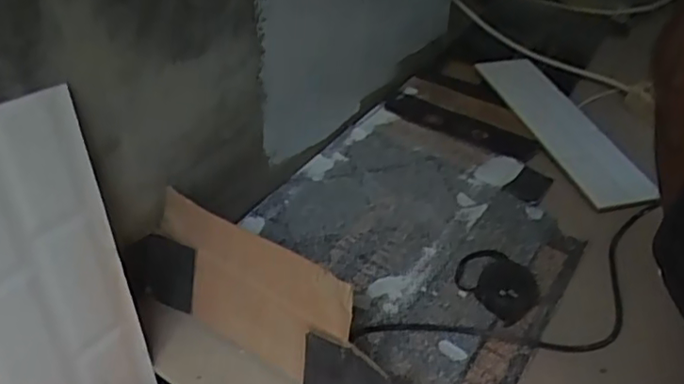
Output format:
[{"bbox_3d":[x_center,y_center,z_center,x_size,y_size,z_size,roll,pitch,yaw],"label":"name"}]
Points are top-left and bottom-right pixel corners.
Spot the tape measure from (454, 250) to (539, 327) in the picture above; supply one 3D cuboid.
[{"bbox_3d":[0.185,0.108,0.732,0.099,0.034,0.084,27,45,26],"label":"tape measure"}]

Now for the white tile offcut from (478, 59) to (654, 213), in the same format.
[{"bbox_3d":[0.369,-0.113,1.018,0.136,0.014,0.369,-11,51,-26],"label":"white tile offcut"}]

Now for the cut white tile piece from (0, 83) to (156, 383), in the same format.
[{"bbox_3d":[-0.245,0.113,0.529,0.017,0.397,0.131,22,38,37],"label":"cut white tile piece"}]

